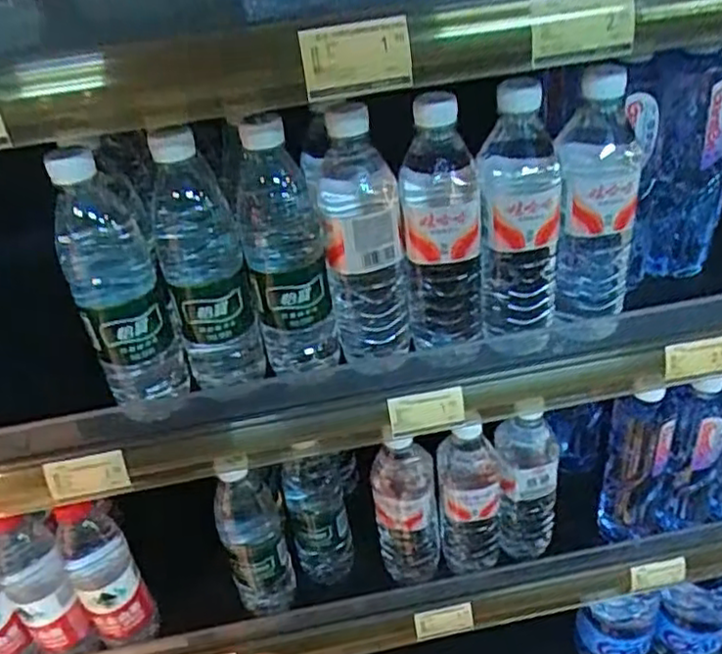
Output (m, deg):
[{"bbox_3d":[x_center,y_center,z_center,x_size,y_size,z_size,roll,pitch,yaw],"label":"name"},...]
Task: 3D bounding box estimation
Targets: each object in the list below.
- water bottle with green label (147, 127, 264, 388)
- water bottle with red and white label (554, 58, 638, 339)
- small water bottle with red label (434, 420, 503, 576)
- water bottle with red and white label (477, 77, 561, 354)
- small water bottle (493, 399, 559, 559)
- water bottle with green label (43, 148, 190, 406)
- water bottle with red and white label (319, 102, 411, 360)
[{"bbox_3d":[-0.132,-0.053,0.565,0.069,0.213,0.077,-15,35,-10],"label":"water bottle with green label"},{"bbox_3d":[0.193,-0.095,0.558,0.059,0.216,0.057,6,37,19],"label":"water bottle with red and white label"},{"bbox_3d":[0.116,0.182,0.734,0.072,0.195,0.056,-3,35,7],"label":"small water bottle with red label"},{"bbox_3d":[0.130,-0.088,0.559,0.061,0.219,0.059,-2,35,9],"label":"water bottle with red and white label"},{"bbox_3d":[0.183,0.179,0.752,0.067,0.175,0.059,-6,35,3],"label":"small water bottle"},{"bbox_3d":[-0.193,-0.030,0.541,0.068,0.217,0.058,-18,36,-15],"label":"water bottle with green label"},{"bbox_3d":[0.002,-0.069,0.562,0.066,0.208,0.061,-9,35,-2],"label":"water bottle with red and white label"}]

